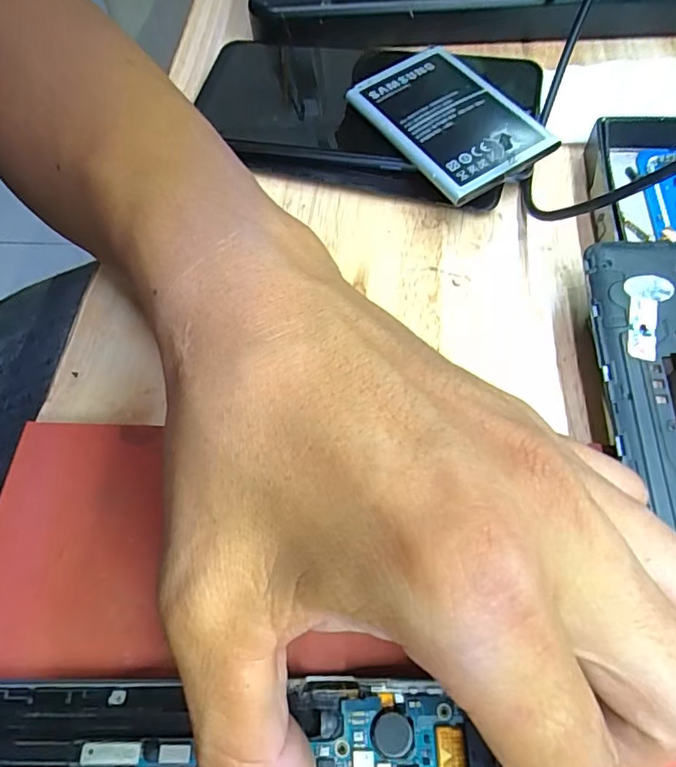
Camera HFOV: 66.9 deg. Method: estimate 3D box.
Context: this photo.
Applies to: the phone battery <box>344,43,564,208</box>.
[{"bbox_3d":[0.044,-0.111,0.213,0.051,0.007,0.078,-36,68,-11],"label":"phone battery"}]

